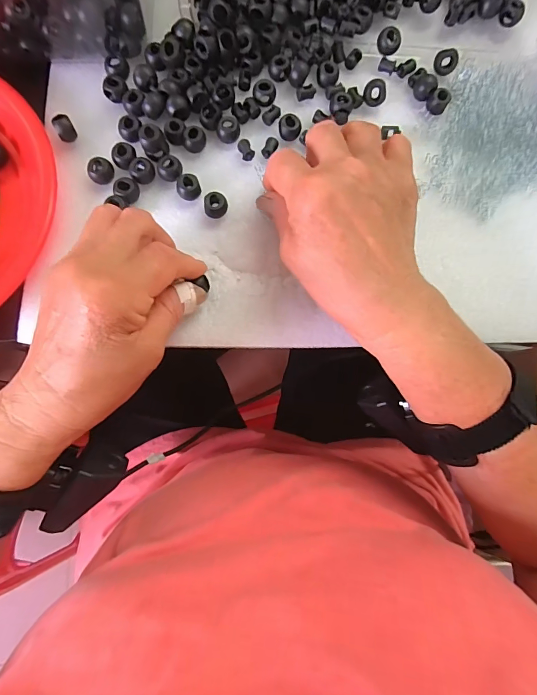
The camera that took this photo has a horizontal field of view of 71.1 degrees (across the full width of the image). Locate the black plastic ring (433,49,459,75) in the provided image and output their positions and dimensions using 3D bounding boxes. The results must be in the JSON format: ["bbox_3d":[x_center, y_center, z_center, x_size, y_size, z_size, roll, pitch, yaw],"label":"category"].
[{"bbox_3d":[0.140,-0.225,0.296,0.017,0.004,0.017,1,116,11],"label":"black plastic ring"}]

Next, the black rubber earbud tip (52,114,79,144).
[{"bbox_3d":[-0.149,-0.160,0.277,0.012,0.015,0.015,-27,83,-7],"label":"black rubber earbud tip"}]

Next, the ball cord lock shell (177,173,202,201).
[{"bbox_3d":[-0.058,-0.116,0.273,0.016,0.014,0.013,-17,82,-5],"label":"ball cord lock shell"}]

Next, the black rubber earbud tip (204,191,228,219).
[{"bbox_3d":[-0.038,-0.102,0.272,0.017,0.015,0.014,-10,81,-4],"label":"black rubber earbud tip"}]

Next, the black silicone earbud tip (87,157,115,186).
[{"bbox_3d":[-0.121,-0.127,0.272,0.018,0.016,0.013,-35,84,-8],"label":"black silicone earbud tip"}]

